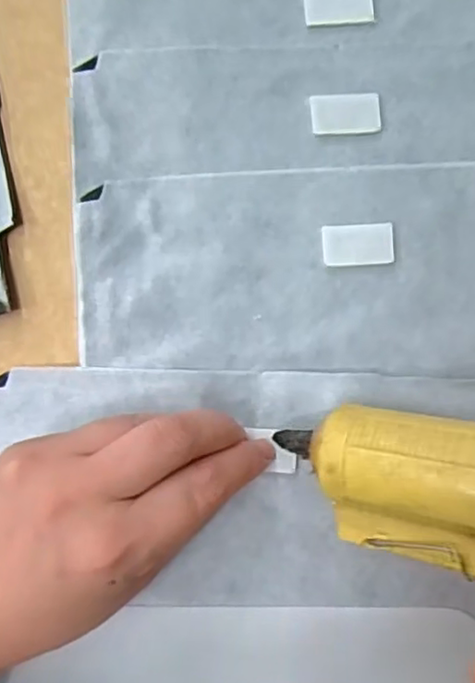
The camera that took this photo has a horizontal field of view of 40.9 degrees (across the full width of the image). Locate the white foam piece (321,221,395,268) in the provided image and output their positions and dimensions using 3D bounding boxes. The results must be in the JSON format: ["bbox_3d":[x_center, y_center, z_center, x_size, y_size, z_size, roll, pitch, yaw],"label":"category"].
[{"bbox_3d":[0.056,-0.045,0.294,0.033,0.005,0.019,-4,85,-3],"label":"white foam piece"}]

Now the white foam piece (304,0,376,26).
[{"bbox_3d":[0.049,-0.162,0.307,0.033,0.004,0.018,-4,85,-3],"label":"white foam piece"}]

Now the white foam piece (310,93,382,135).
[{"bbox_3d":[0.051,-0.107,0.300,0.033,0.007,0.017,-3,85,-3],"label":"white foam piece"}]

